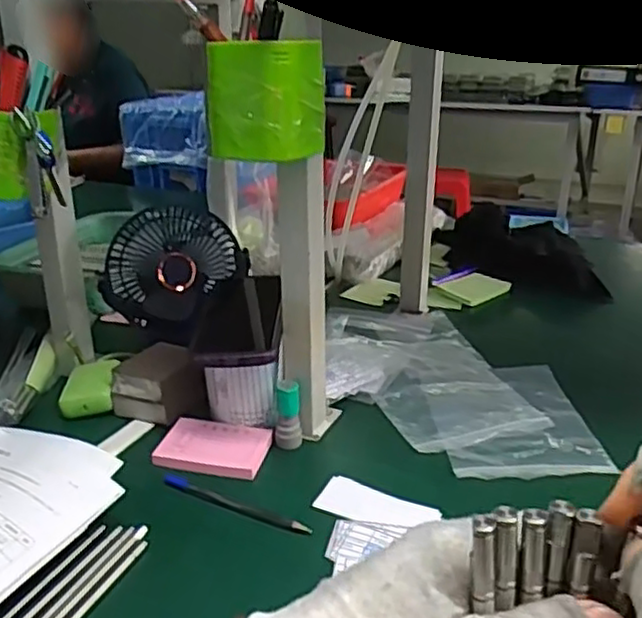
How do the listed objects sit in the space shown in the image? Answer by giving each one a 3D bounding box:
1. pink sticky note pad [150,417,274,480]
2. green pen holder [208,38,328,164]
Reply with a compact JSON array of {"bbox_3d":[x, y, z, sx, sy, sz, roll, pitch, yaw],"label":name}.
[{"bbox_3d":[-0.101,0.131,0.655,0.101,0.014,0.067,3,21,9],"label":"pink sticky note pad"},{"bbox_3d":[-0.040,-0.156,0.521,0.071,0.079,0.070,10,23,24],"label":"green pen holder"}]

